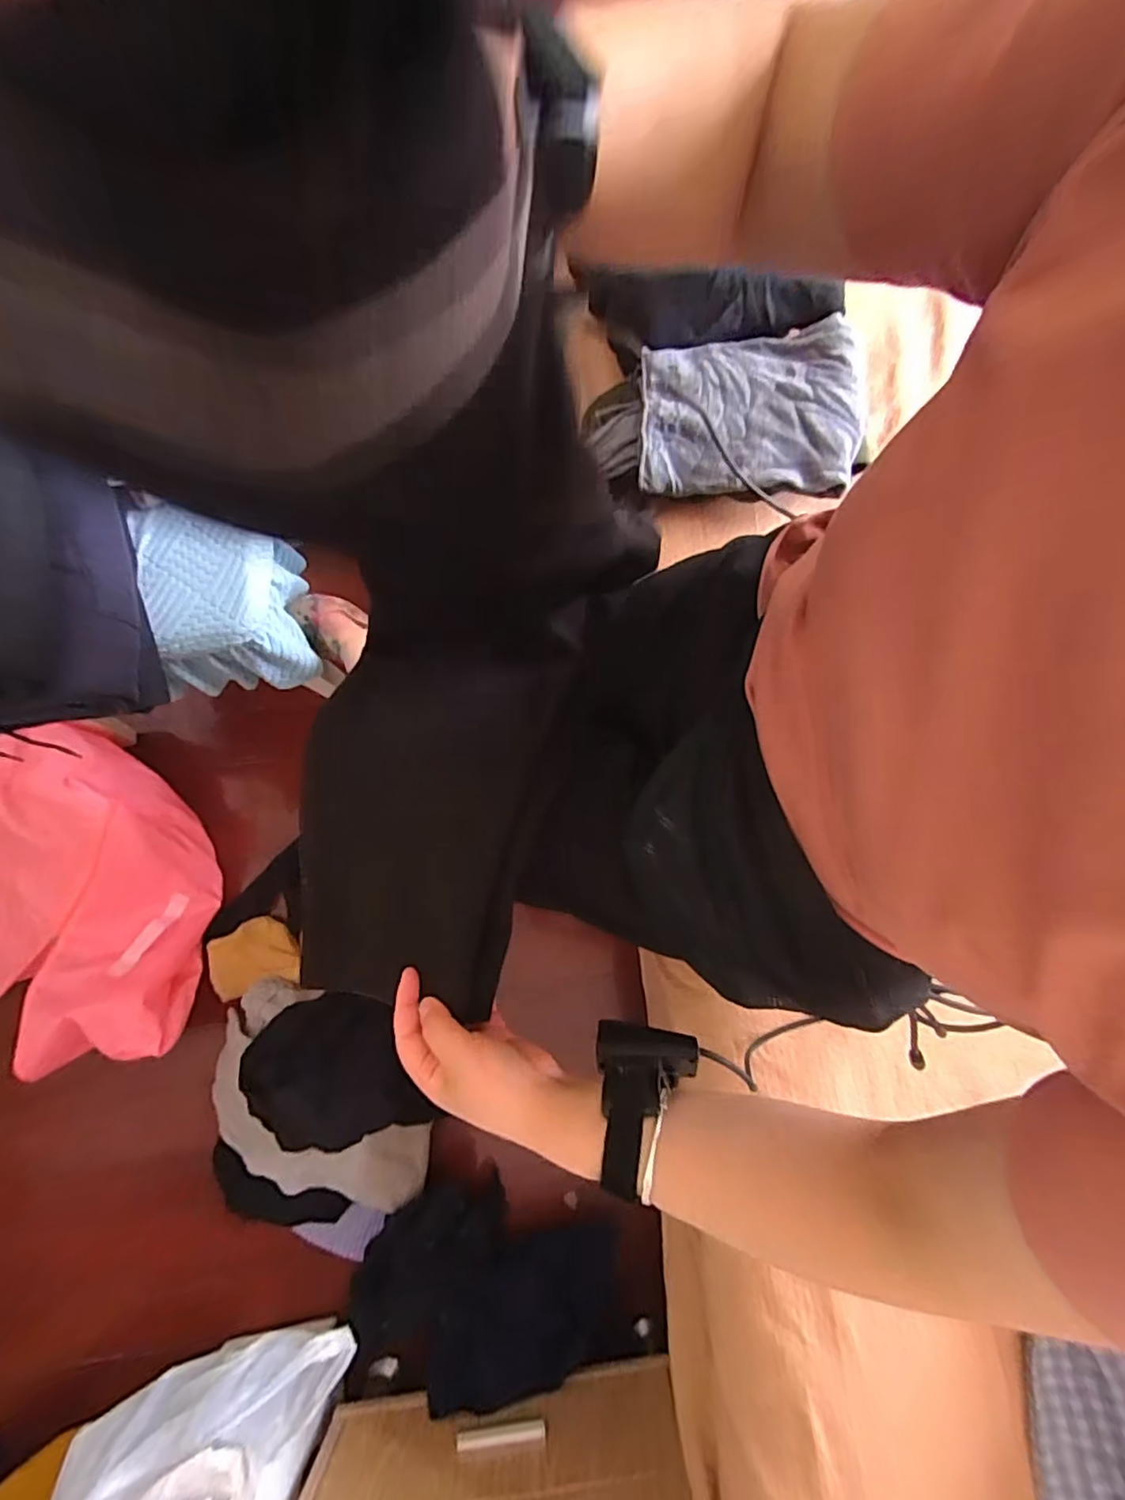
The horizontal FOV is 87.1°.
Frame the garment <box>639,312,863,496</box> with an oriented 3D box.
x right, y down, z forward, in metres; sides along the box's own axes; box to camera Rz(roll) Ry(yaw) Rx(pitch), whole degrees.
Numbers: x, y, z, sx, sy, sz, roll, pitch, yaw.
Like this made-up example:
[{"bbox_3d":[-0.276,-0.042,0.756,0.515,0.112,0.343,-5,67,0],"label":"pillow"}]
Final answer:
[{"bbox_3d":[0.197,-0.359,0.631,0.215,0.056,0.171,2,79,1],"label":"garment"}]

